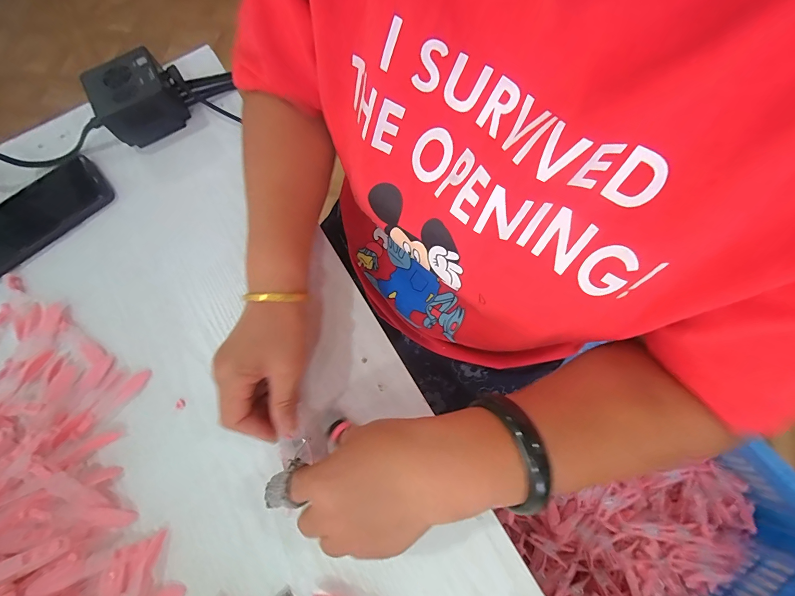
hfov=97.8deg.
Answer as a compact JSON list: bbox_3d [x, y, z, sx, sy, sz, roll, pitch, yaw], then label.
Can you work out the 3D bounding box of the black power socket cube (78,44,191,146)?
[{"bbox_3d":[-0.291,-0.222,0.390,0.081,0.051,0.074,-31,74,-8],"label":"black power socket cube"}]

